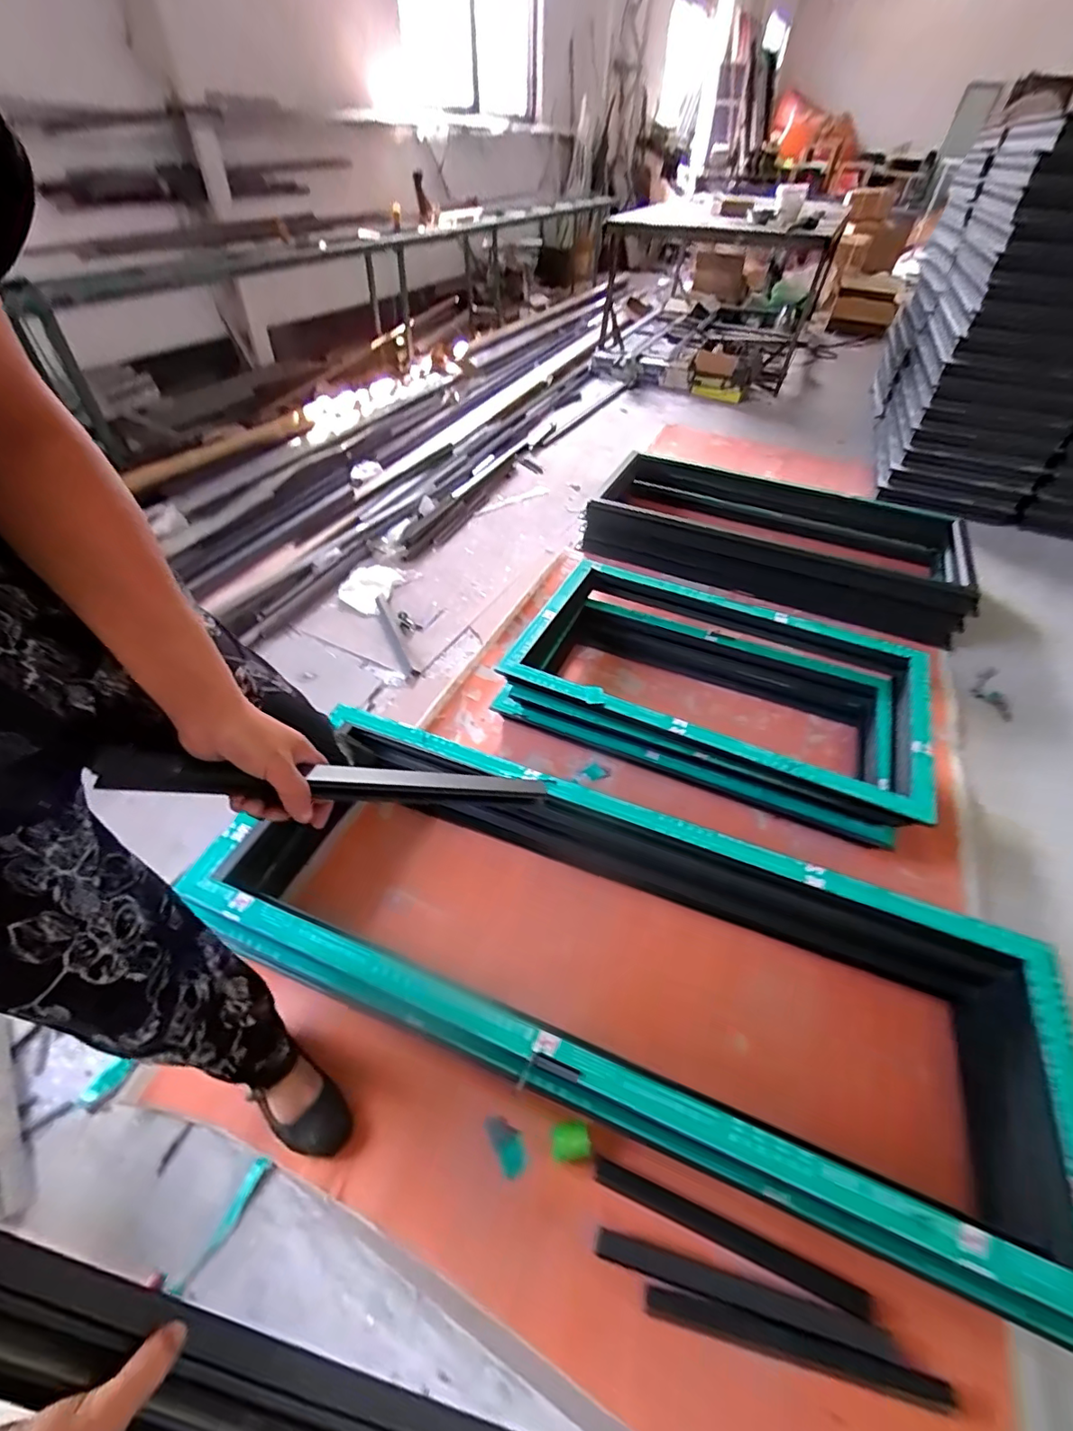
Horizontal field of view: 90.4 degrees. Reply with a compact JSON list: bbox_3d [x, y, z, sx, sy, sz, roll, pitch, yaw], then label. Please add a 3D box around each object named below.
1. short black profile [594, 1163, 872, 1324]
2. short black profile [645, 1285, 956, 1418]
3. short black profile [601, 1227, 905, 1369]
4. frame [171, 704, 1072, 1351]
[{"bbox_3d":[0.272,0.750,0.772,0.382,0.019,0.032,17,51,14],"label":"short black profile"},{"bbox_3d":[0.334,0.826,0.696,0.375,0.014,0.031,10,49,9],"label":"short black profile"},{"bbox_3d":[0.278,0.793,0.730,0.390,0.012,0.032,11,49,10],"label":"short black profile"},{"bbox_3d":[0.115,0.407,0.952,1.395,0.197,0.496,17,49,13],"label":"frame"}]

